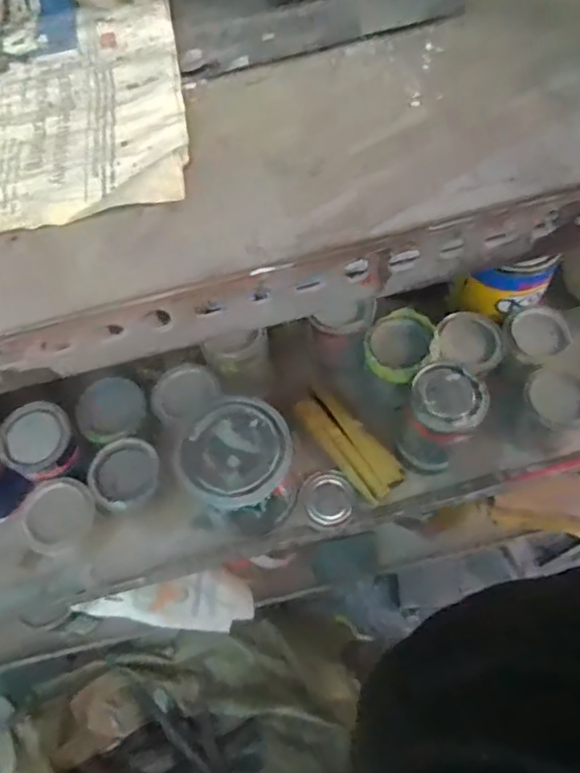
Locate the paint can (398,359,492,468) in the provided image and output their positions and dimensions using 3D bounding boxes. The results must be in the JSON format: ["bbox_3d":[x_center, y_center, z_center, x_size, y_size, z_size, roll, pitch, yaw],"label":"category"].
[{"bbox_3d":[0.149,0.033,0.597,0.066,0.113,0.065,-1,63,2],"label":"paint can"}]

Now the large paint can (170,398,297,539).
[{"bbox_3d":[-0.050,0.079,0.571,0.101,0.096,0.110,-11,63,-3],"label":"large paint can"}]

